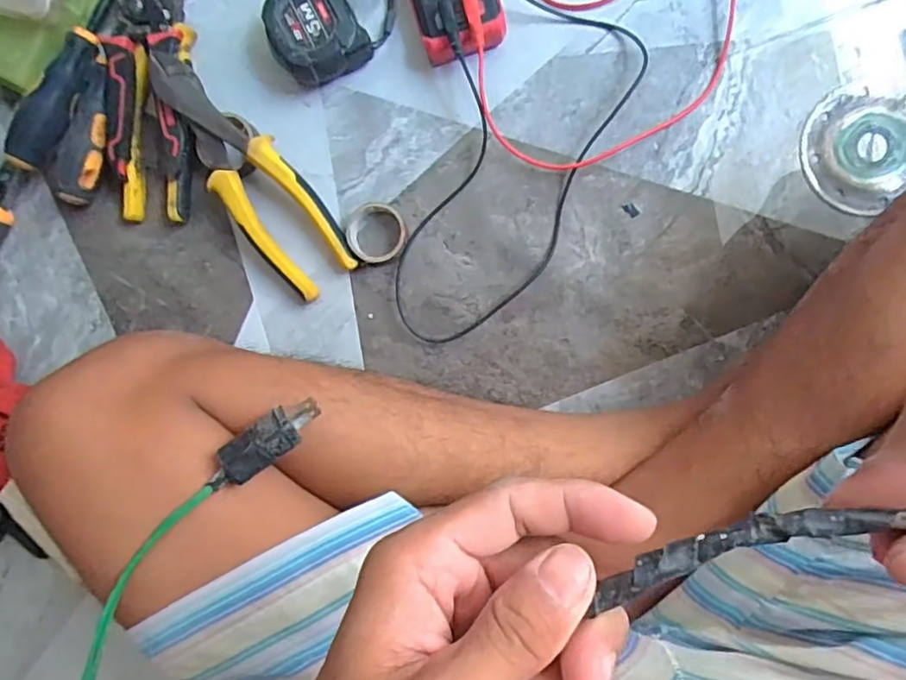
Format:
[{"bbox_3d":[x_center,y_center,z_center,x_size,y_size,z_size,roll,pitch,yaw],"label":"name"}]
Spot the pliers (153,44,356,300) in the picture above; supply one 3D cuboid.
[{"bbox_3d":[-0.152,-0.125,0.446,0.058,0.041,0.206,-38,88,6],"label":"pliers"}]

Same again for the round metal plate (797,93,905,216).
[{"bbox_3d":[0.285,-0.133,0.420,0.080,0.006,0.081,0,92,6],"label":"round metal plate"}]

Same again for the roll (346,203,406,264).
[{"bbox_3d":[-0.056,-0.078,0.446,0.042,0.018,0.043,0,92,6],"label":"roll"}]

